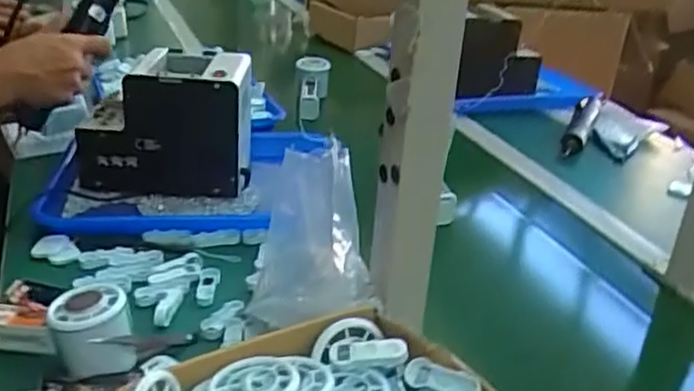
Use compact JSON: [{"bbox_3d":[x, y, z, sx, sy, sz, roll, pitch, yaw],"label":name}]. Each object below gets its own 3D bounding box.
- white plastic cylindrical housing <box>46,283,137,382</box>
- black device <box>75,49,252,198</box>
[{"bbox_3d":[-0.194,0.104,0.535,0.056,0.056,0.052,3,27,-1],"label":"white plastic cylindrical housing"},{"bbox_3d":[-0.220,-0.073,0.837,0.202,0.159,0.101,1,26,-5],"label":"black device"}]

